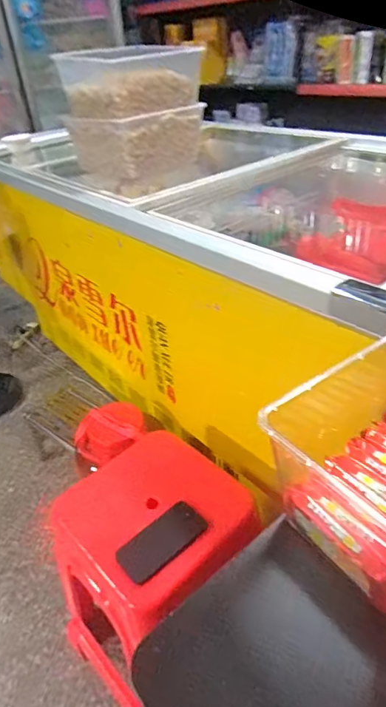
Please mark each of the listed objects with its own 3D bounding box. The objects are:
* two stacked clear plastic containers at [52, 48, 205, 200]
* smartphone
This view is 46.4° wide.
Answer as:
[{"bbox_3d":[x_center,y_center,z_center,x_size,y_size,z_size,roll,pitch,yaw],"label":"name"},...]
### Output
[{"bbox_3d":[-0.154,-0.633,1.220,0.288,0.302,0.267,27,47,37],"label":"two stacked clear plastic containers"},{"bbox_3d":[-0.050,0.303,0.728,0.143,0.011,0.071,-34,53,-29],"label":"smartphone"}]

